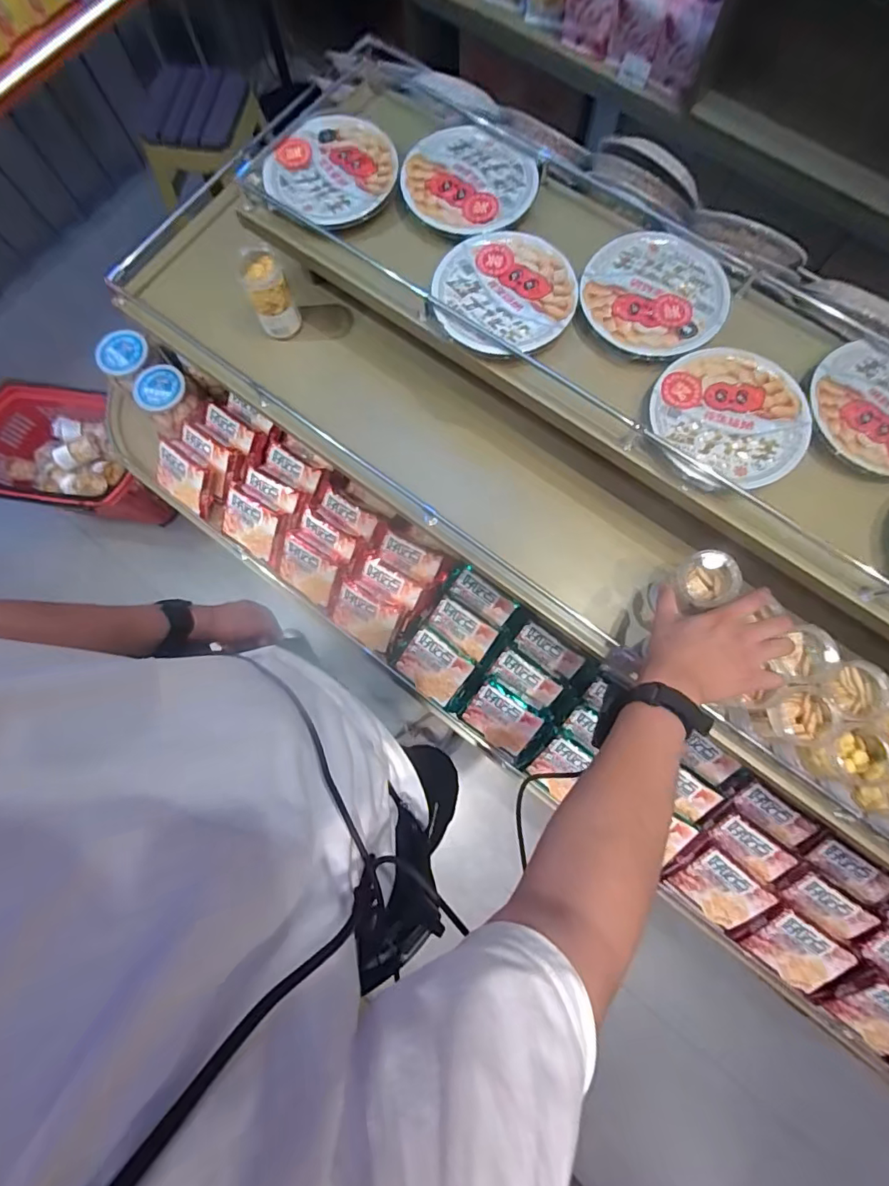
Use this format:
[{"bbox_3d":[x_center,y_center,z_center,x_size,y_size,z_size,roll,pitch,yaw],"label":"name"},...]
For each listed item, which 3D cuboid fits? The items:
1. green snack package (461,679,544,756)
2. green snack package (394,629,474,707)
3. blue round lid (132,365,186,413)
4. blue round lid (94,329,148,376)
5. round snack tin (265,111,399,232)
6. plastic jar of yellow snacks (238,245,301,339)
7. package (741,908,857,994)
[{"bbox_3d":[0.104,0.225,0.916,0.122,0.027,0.111,38,122,7],"label":"green snack package"},{"bbox_3d":[-0.022,0.139,0.944,0.120,0.032,0.104,37,111,6],"label":"green snack package"},{"bbox_3d":[-0.564,-0.404,1.003,0.100,0.023,0.081,-20,93,-5],"label":"blue round lid"},{"bbox_3d":[-0.643,-0.478,1.014,0.097,0.014,0.080,-23,94,-6],"label":"blue round lid"},{"bbox_3d":[-0.152,-0.581,0.699,0.174,0.017,0.173,0,77,1],"label":"round snack tin"},{"bbox_3d":[-0.263,-0.447,0.772,0.058,0.113,0.067,-23,78,-4],"label":"plastic jar of yellow snacks"},{"bbox_3d":[0.562,0.575,0.815,0.124,0.021,0.102,37,107,14],"label":"package"}]

